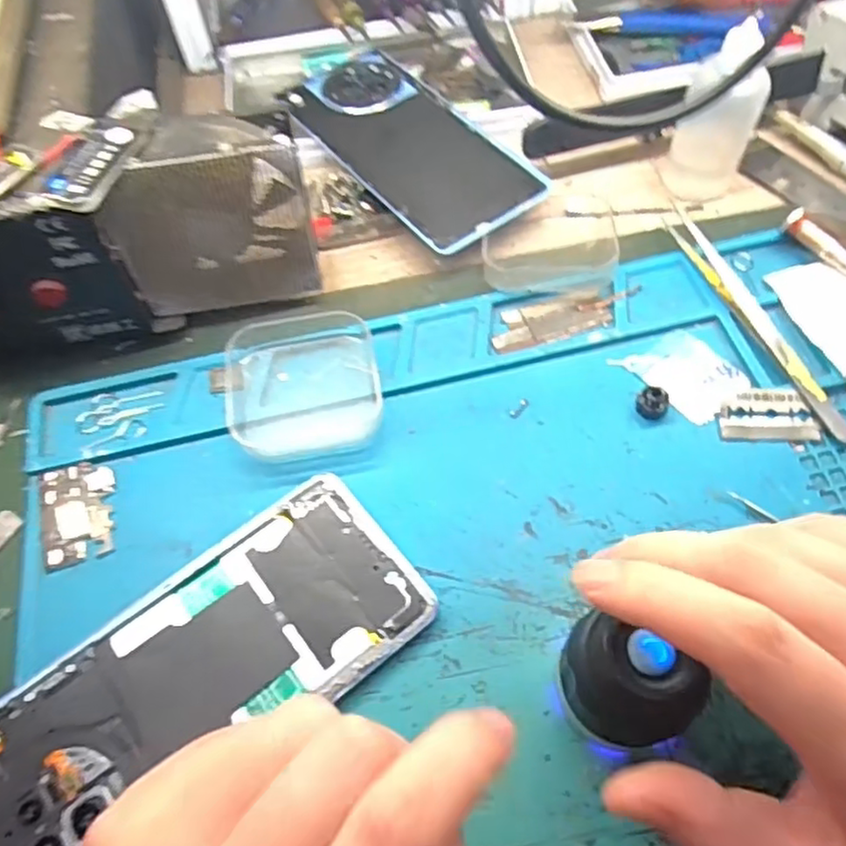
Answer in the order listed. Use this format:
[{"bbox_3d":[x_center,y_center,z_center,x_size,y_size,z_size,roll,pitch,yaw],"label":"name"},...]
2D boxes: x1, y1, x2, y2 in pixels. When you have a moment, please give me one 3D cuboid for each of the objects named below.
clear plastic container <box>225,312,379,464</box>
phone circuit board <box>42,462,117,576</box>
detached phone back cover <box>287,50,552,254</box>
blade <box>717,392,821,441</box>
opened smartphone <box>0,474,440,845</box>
[{"bbox_3d":[-0.051,-0.018,0.291,0.061,0.017,0.064,-8,62,-1],"label":"clear plastic container"},{"bbox_3d":[-0.140,0.036,0.275,0.029,0.004,0.045,-13,62,-4],"label":"phone circuit board"},{"bbox_3d":[-0.009,-0.150,0.363,0.071,0.011,0.155,-35,66,-14],"label":"detached phone back cover"},{"bbox_3d":[0.143,-0.003,0.282,0.038,0.004,0.022,0,68,5],"label":"blade"},{"bbox_3d":[-0.079,0.089,0.238,0.162,0.012,0.073,-36,66,-15],"label":"opened smartphone"}]

